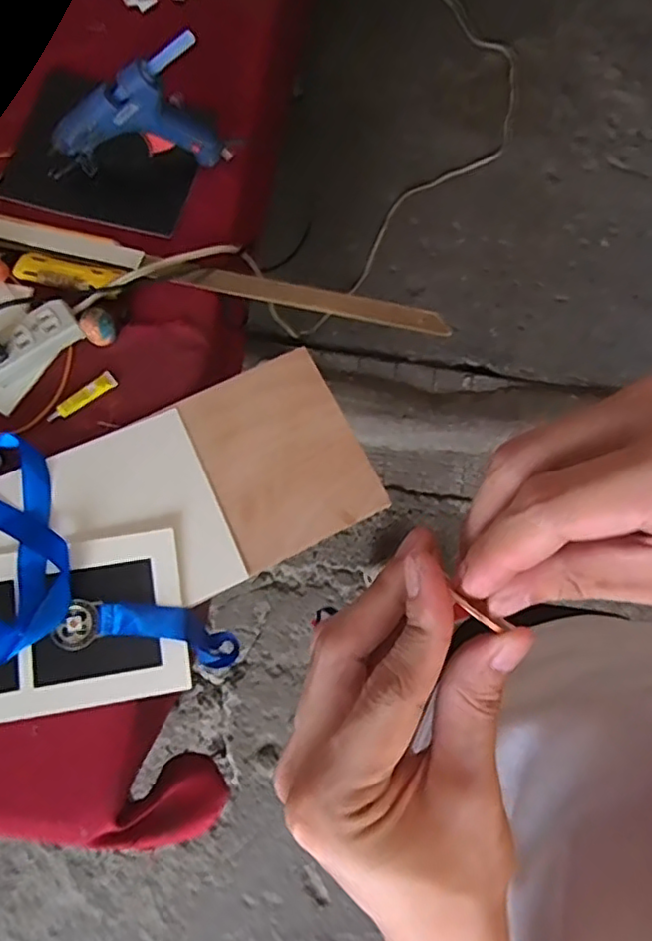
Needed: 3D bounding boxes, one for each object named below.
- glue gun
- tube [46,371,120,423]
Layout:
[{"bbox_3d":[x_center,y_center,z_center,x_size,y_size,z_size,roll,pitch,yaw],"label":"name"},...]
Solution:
[{"bbox_3d":[-0.210,-0.376,0.665,0.193,0.142,0.034,-10,76,-5],"label":"glue gun"},{"bbox_3d":[-0.259,-0.077,0.669,0.077,0.007,0.018,-37,80,-11],"label":"tube"}]

